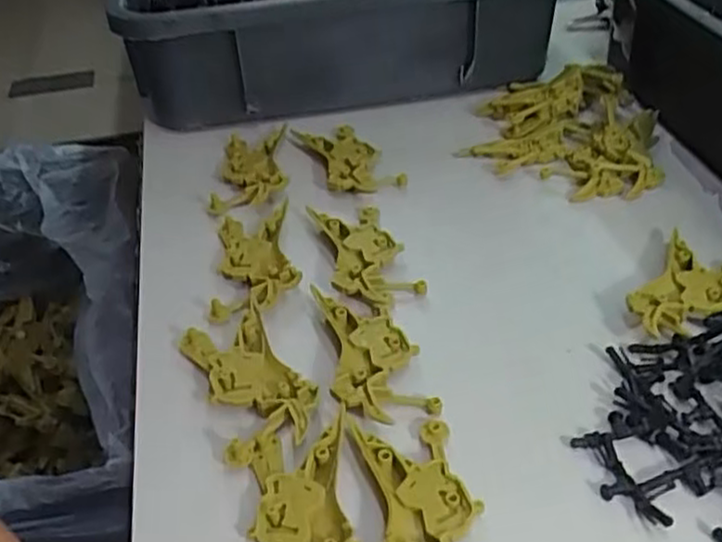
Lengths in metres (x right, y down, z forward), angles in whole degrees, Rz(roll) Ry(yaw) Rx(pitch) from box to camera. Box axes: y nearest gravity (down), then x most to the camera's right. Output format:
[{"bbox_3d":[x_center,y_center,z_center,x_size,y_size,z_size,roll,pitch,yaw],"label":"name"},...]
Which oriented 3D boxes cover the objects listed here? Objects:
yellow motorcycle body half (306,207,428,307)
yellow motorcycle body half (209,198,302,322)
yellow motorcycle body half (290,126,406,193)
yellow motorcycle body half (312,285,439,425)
[{"bbox_3d":[0.001,-0.012,0.456,0.048,0.012,0.094,-13,41,-12],"label":"yellow motorcycle body half"},{"bbox_3d":[-0.065,-0.010,0.454,0.051,0.015,0.093,-5,40,-2],"label":"yellow motorcycle body half"},{"bbox_3d":[-0.011,-0.084,0.539,0.048,0.014,0.097,-17,42,-16],"label":"yellow motorcycle body half"},{"bbox_3d":[0.004,0.041,0.396,0.047,0.011,0.101,-11,40,-9],"label":"yellow motorcycle body half"}]

